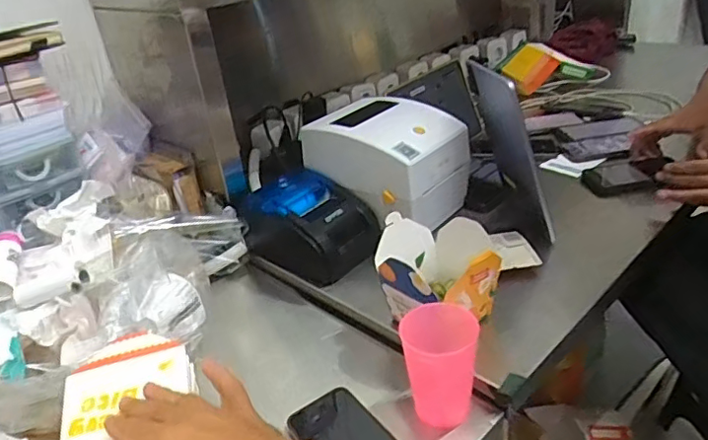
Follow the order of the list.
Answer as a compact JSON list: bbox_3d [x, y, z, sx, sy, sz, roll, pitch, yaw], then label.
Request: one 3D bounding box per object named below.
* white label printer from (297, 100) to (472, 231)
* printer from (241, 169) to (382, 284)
[{"bbox_3d":[0.054,-0.092,0.906,0.204,0.148,0.179,19,38,38],"label":"white label printer"},{"bbox_3d":[-0.062,0.004,0.841,0.185,0.096,0.132,19,38,38],"label":"printer"}]

